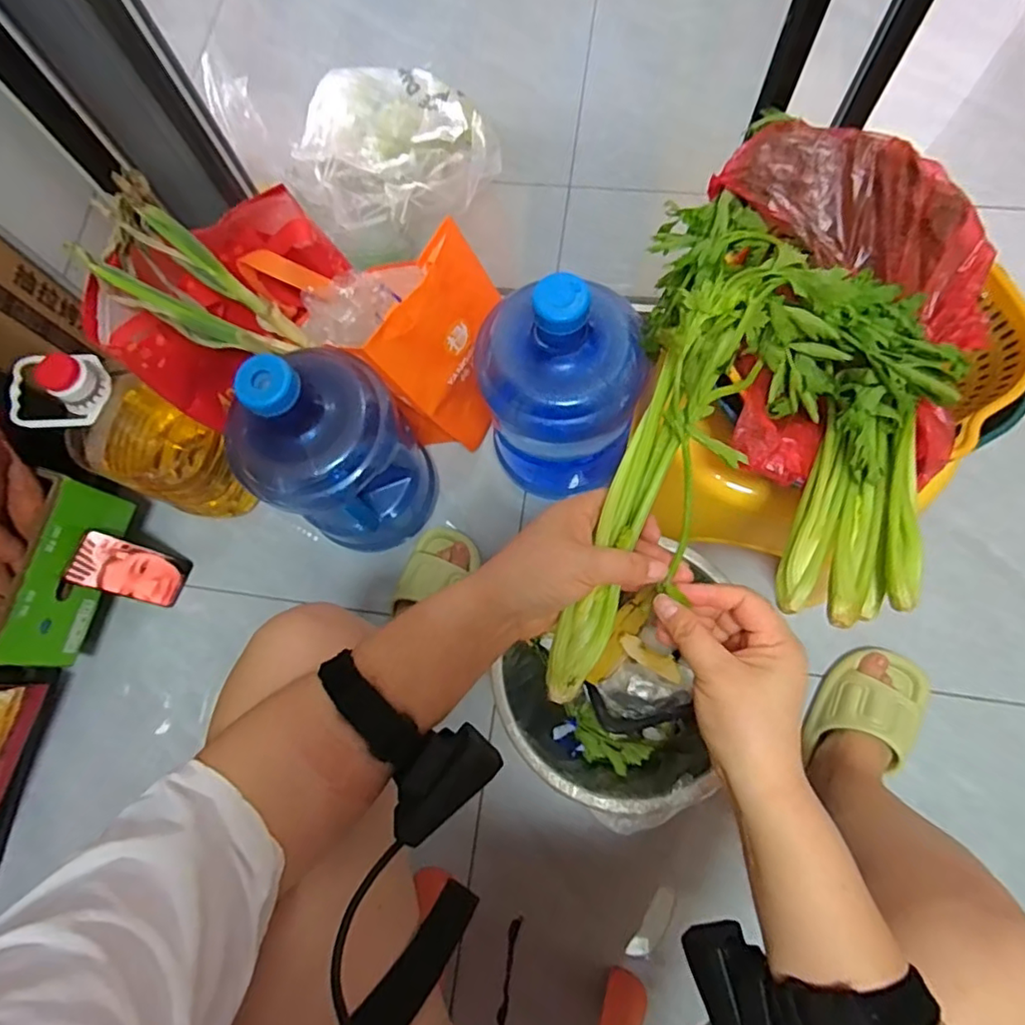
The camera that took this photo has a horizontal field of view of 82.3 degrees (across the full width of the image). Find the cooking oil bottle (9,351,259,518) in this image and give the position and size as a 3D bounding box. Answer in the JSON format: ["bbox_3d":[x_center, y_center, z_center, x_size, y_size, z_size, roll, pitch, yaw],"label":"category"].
[{"bbox_3d":[-0.477,-0.095,0.775,0.149,0.318,0.130,19,75,8],"label":"cooking oil bottle"}]

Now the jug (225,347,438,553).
[{"bbox_3d":[-0.218,-0.074,0.737,0.164,0.354,0.194,34,77,12],"label":"jug"}]

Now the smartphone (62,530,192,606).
[{"bbox_3d":[-0.540,0.084,0.839,0.013,0.159,0.076,16,78,34],"label":"smartphone"}]

